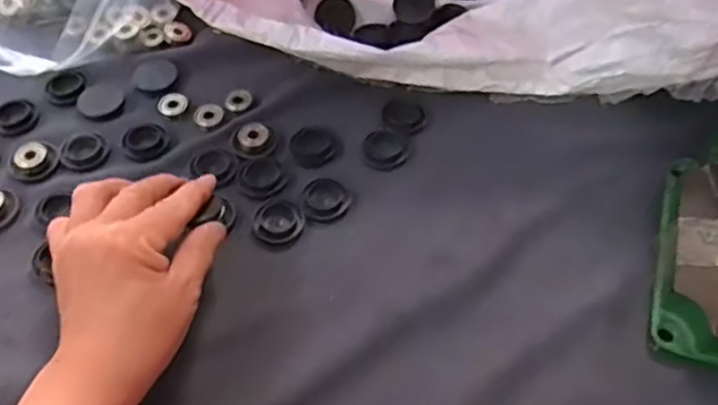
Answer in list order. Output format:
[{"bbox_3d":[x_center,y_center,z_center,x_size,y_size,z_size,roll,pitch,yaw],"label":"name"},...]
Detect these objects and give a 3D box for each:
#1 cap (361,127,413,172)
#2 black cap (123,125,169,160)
[{"bbox_3d":[0.019,-0.038,0.487,0.033,0.004,0.035,0,55,0],"label":"cap"},{"bbox_3d":[-0.154,-0.044,0.497,0.030,0.004,0.030,0,55,0],"label":"black cap"}]

